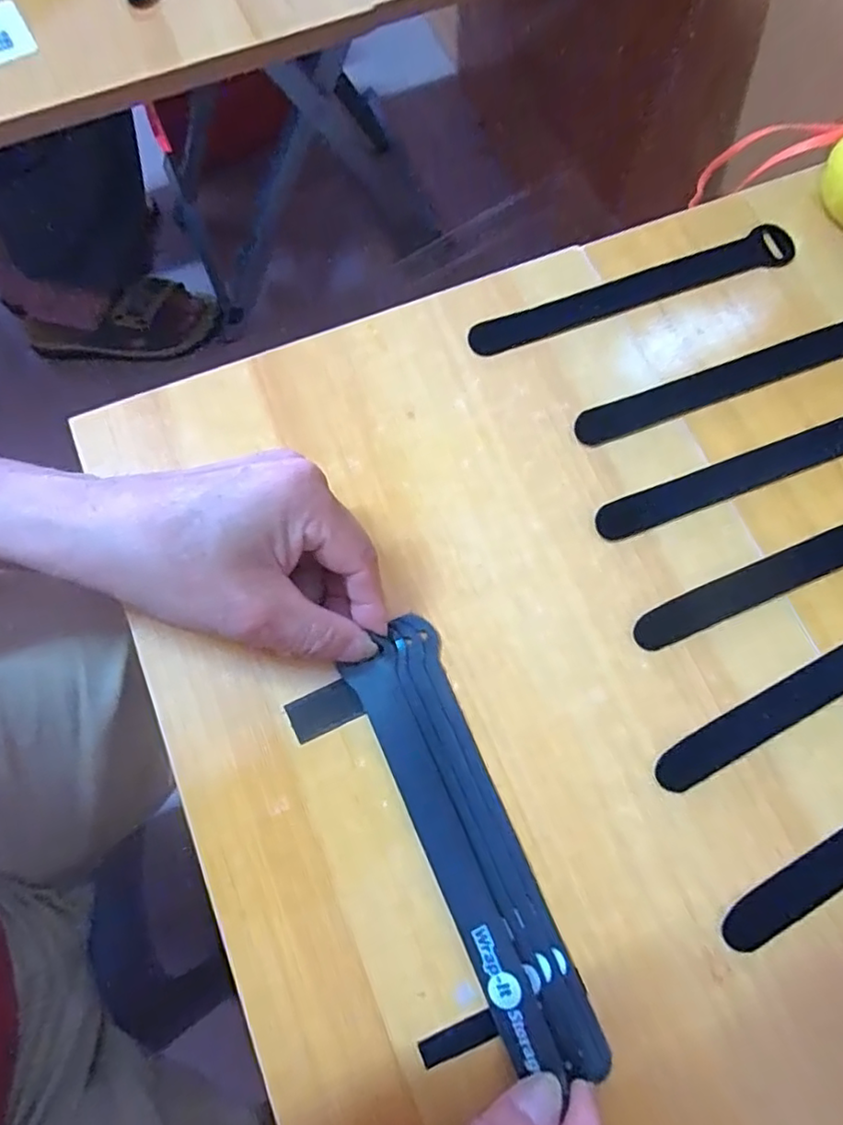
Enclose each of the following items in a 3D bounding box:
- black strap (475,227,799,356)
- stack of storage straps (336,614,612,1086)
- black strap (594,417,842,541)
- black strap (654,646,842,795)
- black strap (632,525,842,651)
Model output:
[{"bbox_3d":[0.122,-0.153,0.345,0.200,0.004,0.023,-21,85,-7],"label":"black strap"},{"bbox_3d":[0.020,0.119,0.266,0.041,0.012,0.189,-23,74,-6],"label":"stack of storage straps"},{"bbox_3d":[0.180,-0.052,0.315,0.194,0.004,0.023,-19,75,-5],"label":"black strap"},{"bbox_3d":[0.194,0.054,0.287,0.194,0.004,0.023,-28,76,-7],"label":"black strap"},{"bbox_3d":[0.193,-0.002,0.302,0.193,0.004,0.023,-21,76,-6],"label":"black strap"}]

